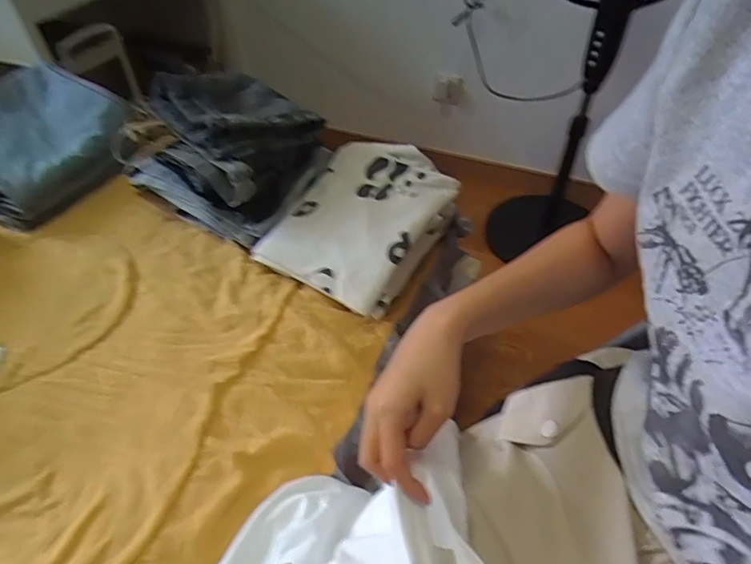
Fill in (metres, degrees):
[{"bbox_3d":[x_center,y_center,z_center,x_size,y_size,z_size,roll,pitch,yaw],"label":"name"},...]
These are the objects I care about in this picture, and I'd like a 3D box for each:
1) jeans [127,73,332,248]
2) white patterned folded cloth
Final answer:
[{"bbox_3d":[-0.238,-0.203,0.760,0.263,0.189,0.206,24,52,22],"label":"jeans"},{"bbox_3d":[-0.018,-0.095,0.704,0.208,0.049,0.263,29,69,20],"label":"white patterned folded cloth"}]

